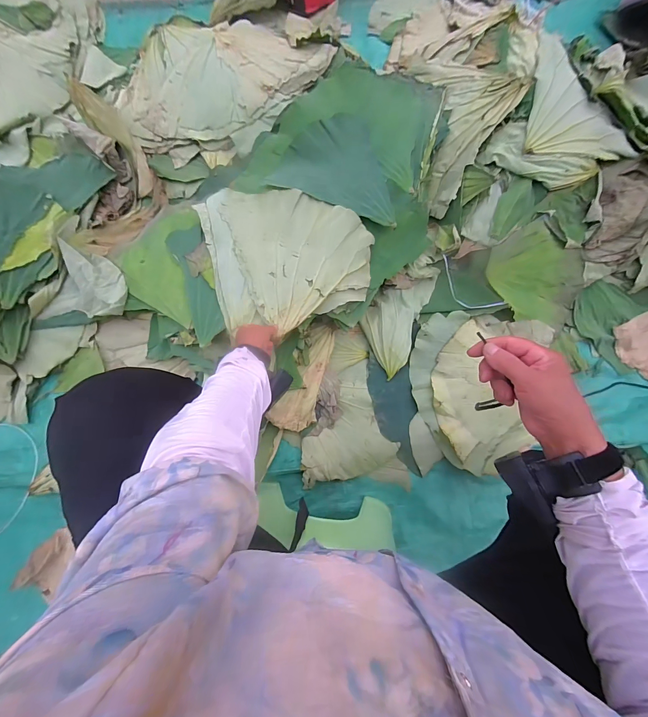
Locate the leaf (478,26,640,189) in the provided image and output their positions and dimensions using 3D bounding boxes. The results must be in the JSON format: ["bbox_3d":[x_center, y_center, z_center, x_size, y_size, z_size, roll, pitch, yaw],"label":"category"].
[{"bbox_3d":[0.567,-0.548,0.738,0.295,0.050,0.319,24,80,7],"label":"leaf"}]

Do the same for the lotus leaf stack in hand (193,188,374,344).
[{"bbox_3d":[-0.070,-0.222,0.671,0.318,0.052,0.313,-14,84,-4],"label":"lotus leaf stack in hand"}]

